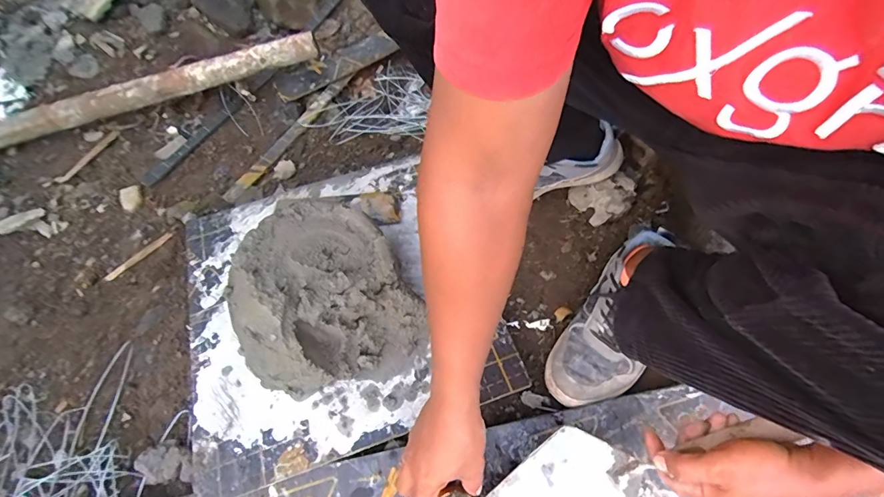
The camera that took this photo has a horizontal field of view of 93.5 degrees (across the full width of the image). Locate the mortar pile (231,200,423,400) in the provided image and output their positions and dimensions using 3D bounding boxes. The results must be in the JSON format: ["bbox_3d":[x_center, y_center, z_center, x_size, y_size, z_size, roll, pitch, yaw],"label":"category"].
[{"bbox_3d":[-0.168,0.069,0.541,0.230,0.104,0.247,-1,69,2],"label":"mortar pile"}]

